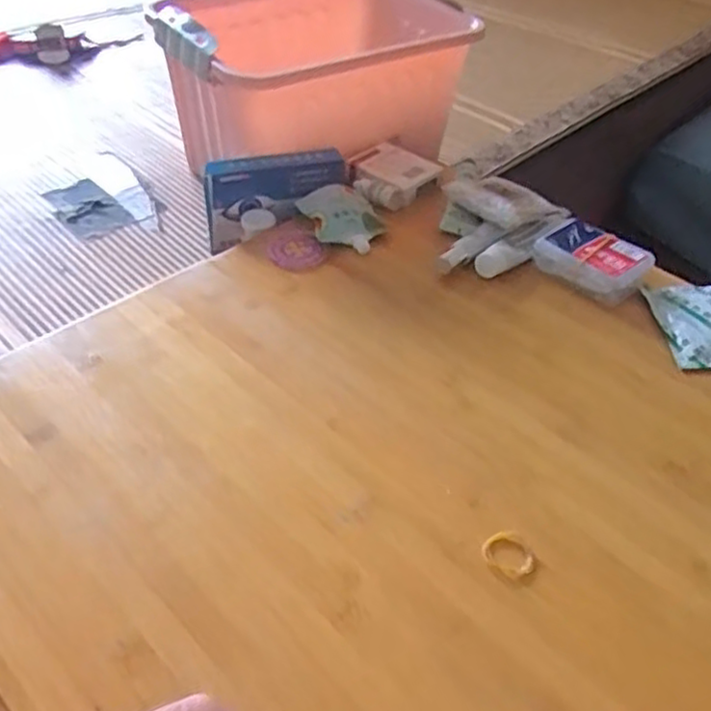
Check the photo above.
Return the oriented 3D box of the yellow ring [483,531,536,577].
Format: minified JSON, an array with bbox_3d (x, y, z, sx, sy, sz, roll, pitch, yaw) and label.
[{"bbox_3d":[0.090,0.116,0.414,0.028,0.004,0.028,1,43,-1],"label":"yellow ring"}]

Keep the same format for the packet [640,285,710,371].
[{"bbox_3d":[0.280,-0.026,0.576,0.070,0.009,0.098,-2,43,-5],"label":"packet"}]

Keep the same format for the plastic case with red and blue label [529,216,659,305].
[{"bbox_3d":[0.203,-0.082,0.615,0.086,0.028,0.070,34,52,29],"label":"plastic case with red and blue label"}]

